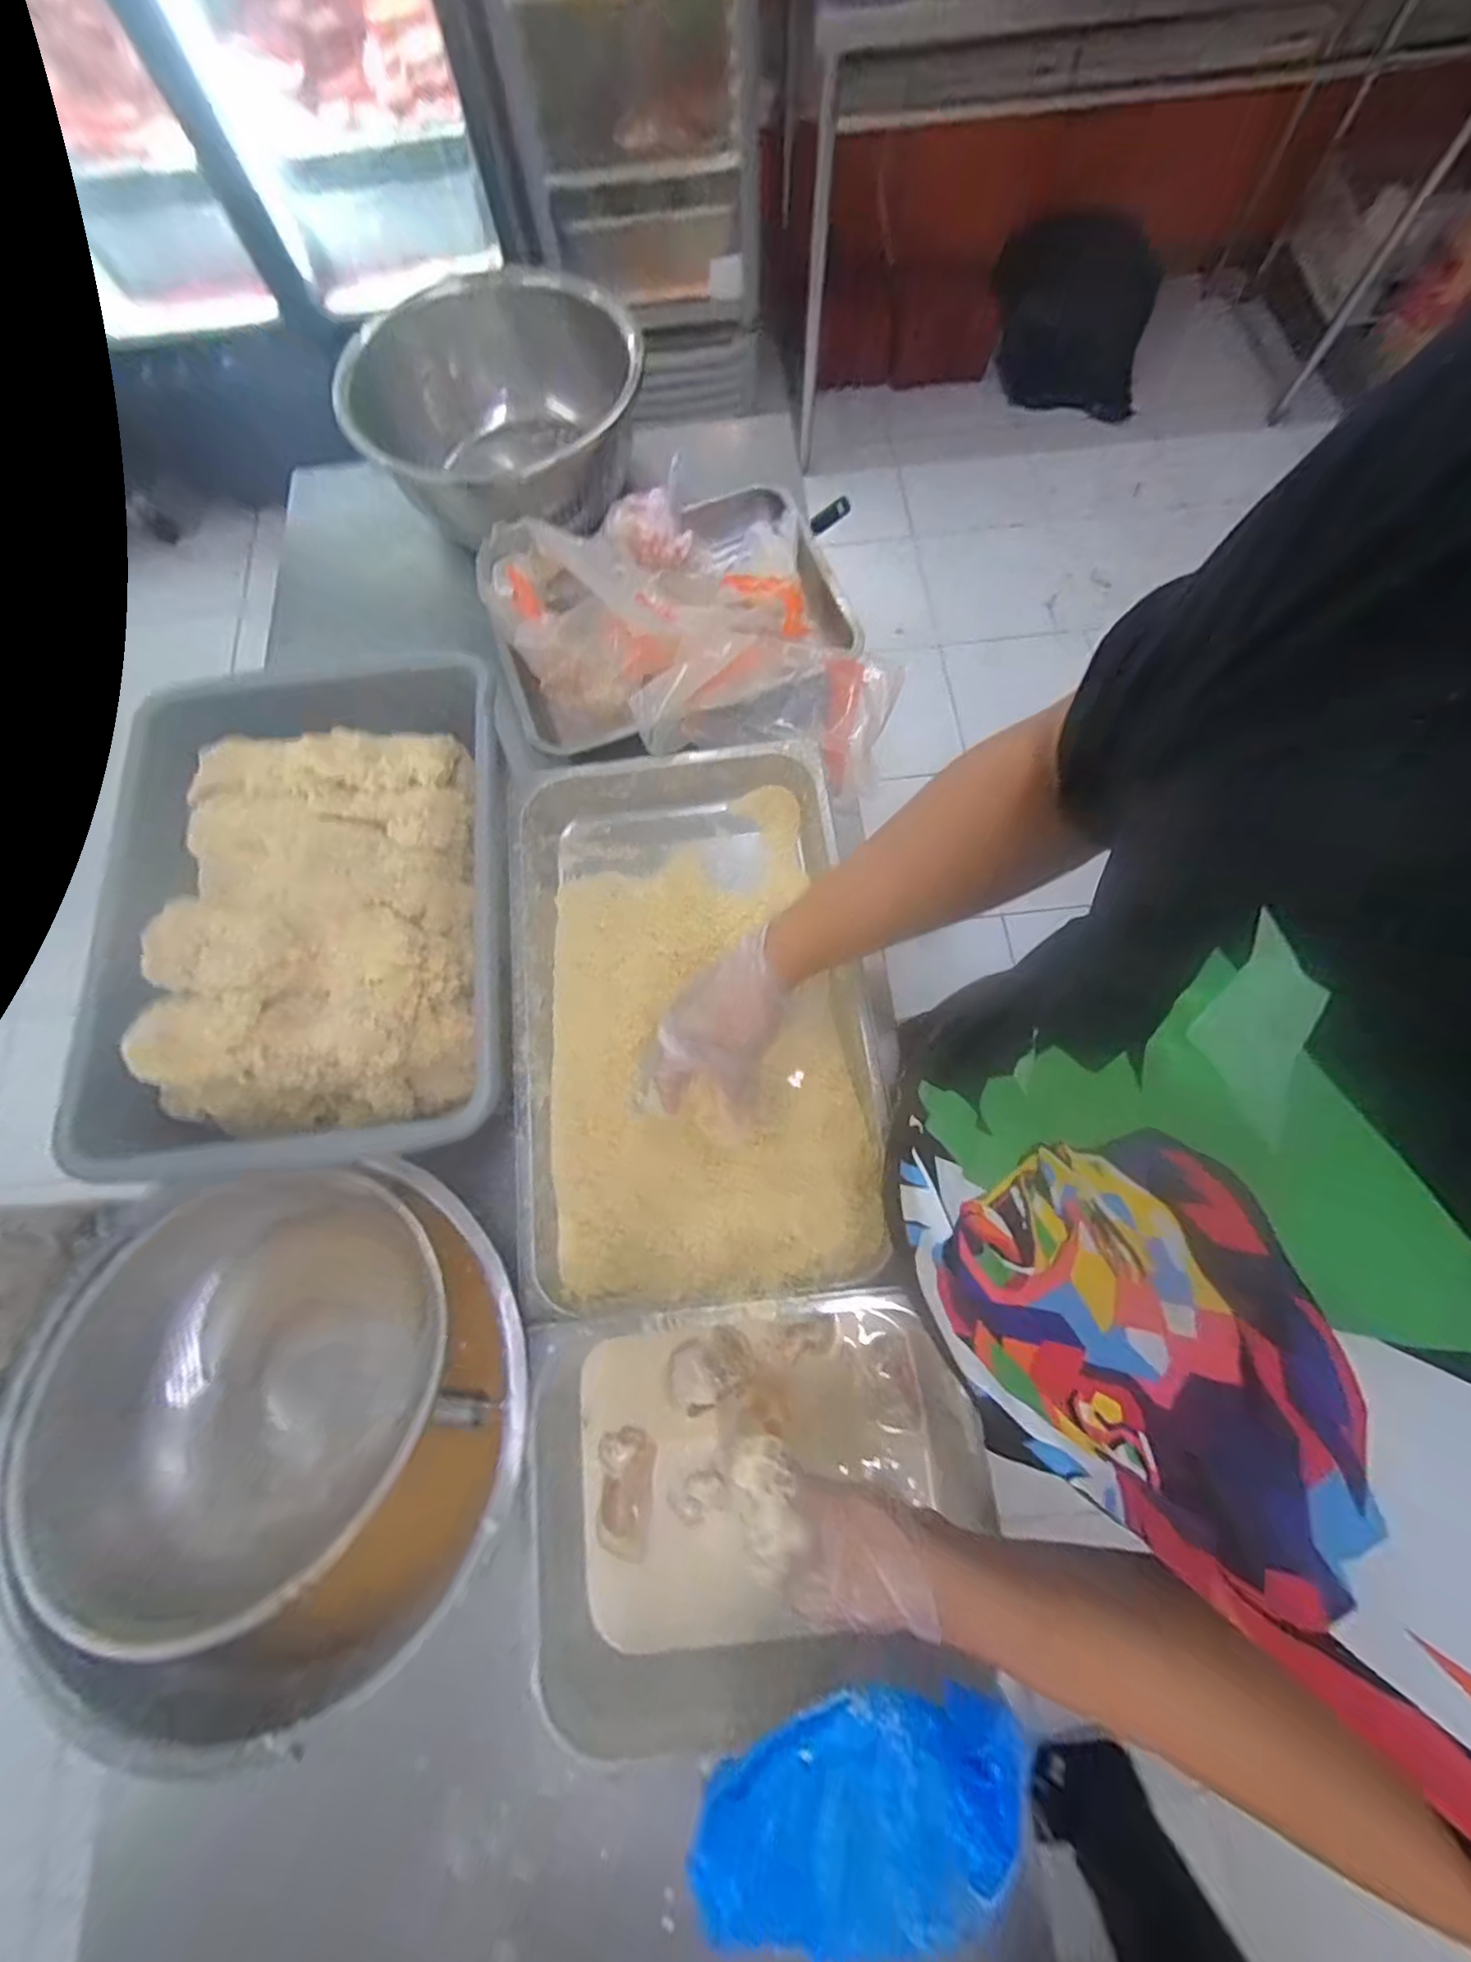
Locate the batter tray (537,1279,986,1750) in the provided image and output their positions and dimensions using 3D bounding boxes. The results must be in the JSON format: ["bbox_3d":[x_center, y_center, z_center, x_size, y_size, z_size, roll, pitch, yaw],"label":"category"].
[{"bbox_3d":[0.013,0.374,0.475,0.307,0.086,0.253,-7,74,0],"label":"batter tray"}]

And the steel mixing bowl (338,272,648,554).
[{"bbox_3d":[-0.280,-0.687,0.792,0.334,0.149,0.293,-24,74,-5],"label":"steel mixing bowl"}]

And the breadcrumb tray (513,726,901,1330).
[{"bbox_3d":[-0.044,0.021,0.613,0.314,0.066,0.510,-5,74,0],"label":"breadcrumb tray"}]

